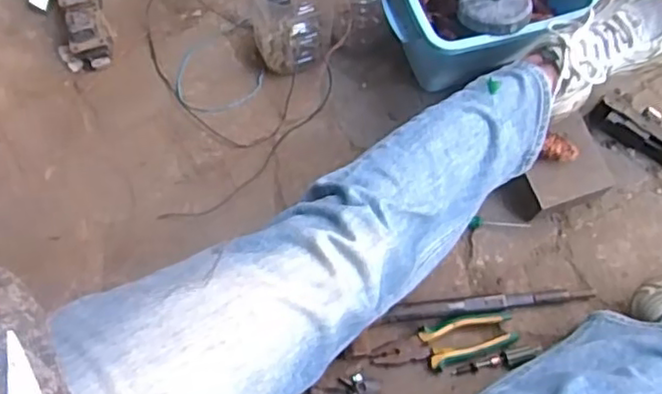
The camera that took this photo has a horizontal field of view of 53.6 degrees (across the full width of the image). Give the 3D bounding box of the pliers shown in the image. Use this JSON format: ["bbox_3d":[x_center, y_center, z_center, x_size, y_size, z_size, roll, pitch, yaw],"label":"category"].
[{"bbox_3d":[0.146,0.190,0.847,0.187,0.013,0.055,-14,70,-7],"label":"pliers"}]

